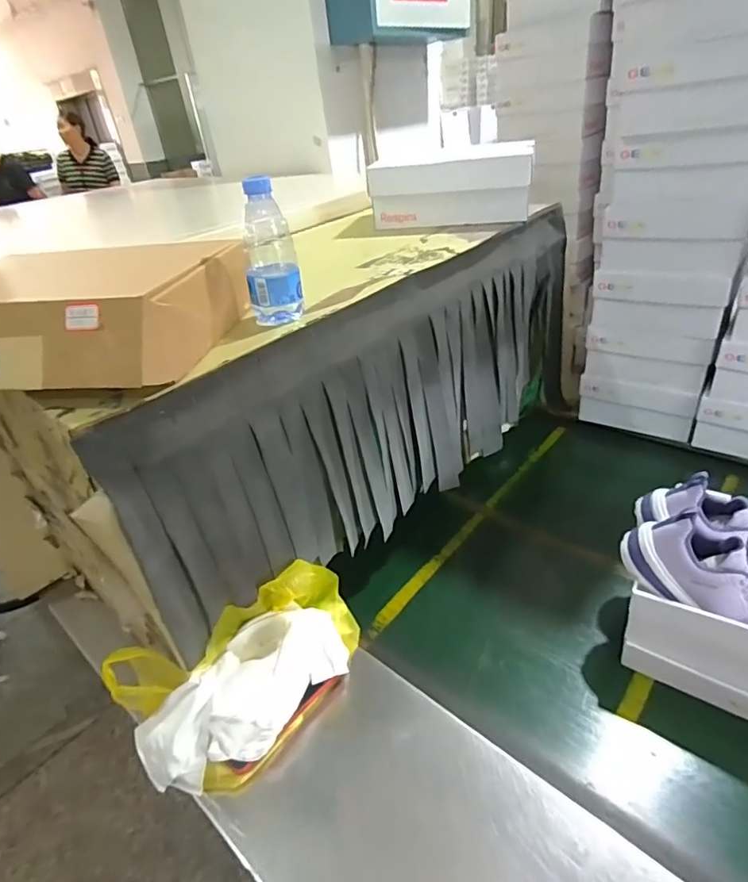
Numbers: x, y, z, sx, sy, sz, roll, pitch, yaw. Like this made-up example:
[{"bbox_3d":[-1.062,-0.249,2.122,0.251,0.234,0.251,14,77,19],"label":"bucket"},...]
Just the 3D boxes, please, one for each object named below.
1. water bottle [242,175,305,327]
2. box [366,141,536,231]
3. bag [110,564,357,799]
[{"bbox_3d":[-0.126,-0.227,0.623,0.062,0.153,0.069,-12,33,-8],"label":"water bottle"},{"bbox_3d":[0.157,-0.504,1.024,0.300,0.120,0.158,5,35,17],"label":"box"},{"bbox_3d":[-0.154,0.284,0.668,0.315,0.145,0.176,-21,36,-22],"label":"bag"}]

